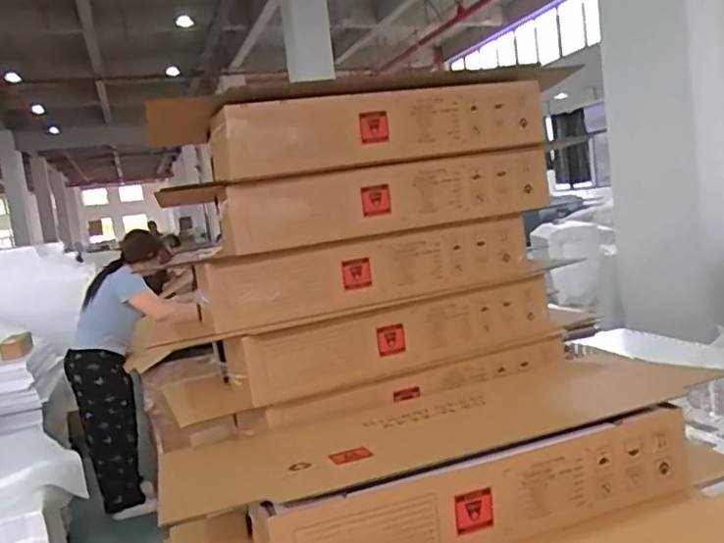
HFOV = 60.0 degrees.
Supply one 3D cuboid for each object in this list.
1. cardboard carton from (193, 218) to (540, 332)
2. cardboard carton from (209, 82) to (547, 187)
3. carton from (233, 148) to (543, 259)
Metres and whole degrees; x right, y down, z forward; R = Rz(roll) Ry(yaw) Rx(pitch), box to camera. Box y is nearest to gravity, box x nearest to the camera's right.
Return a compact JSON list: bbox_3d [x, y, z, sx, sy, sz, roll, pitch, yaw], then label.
[{"bbox_3d":[0.046,0.009,1.779,0.914,0.209,0.214,-9,7,-25],"label":"cardboard carton"},{"bbox_3d":[0.059,-0.392,1.791,0.977,0.181,0.297,-8,7,-20],"label":"cardboard carton"},{"bbox_3d":[0.097,-0.204,1.809,0.952,0.181,0.232,-8,7,-20],"label":"carton"}]

